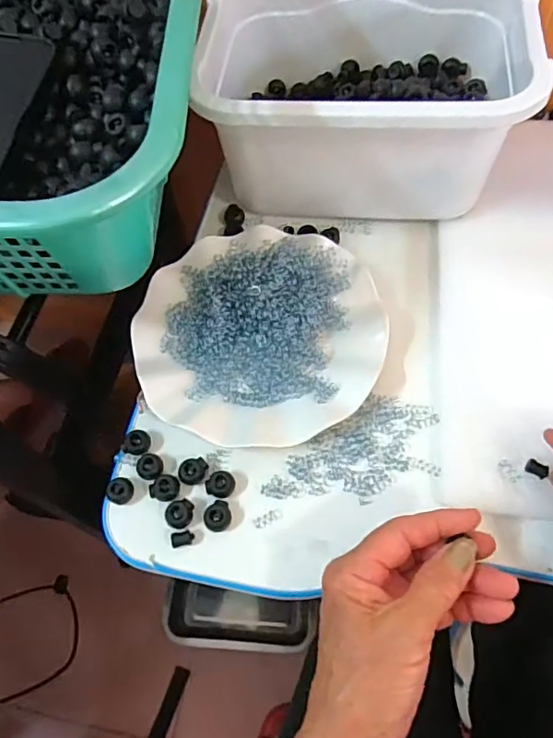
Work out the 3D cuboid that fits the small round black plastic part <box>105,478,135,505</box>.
[{"bbox_3d":[-0.105,0.082,0.357,0.016,0.015,0.017,-1,63,2],"label":"small round black plastic part"}]

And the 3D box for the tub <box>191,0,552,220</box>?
[{"bbox_3d":[0.069,-0.225,0.433,0.242,0.108,0.183,2,63,3],"label":"tub"}]

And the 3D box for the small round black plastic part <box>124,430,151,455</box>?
[{"bbox_3d":[-0.097,0.052,0.372,0.015,0.014,0.017,40,71,20],"label":"small round black plastic part"}]

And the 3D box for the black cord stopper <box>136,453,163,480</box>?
[{"bbox_3d":[-0.086,0.068,0.365,0.018,0.012,0.018,-1,63,2],"label":"black cord stopper"}]

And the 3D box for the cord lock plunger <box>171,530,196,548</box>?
[{"bbox_3d":[-0.060,0.109,0.342,0.014,0.007,0.010,-14,63,-5],"label":"cord lock plunger"}]

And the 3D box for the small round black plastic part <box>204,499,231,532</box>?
[{"bbox_3d":[-0.038,0.095,0.346,0.017,0.007,0.019,-10,63,-3],"label":"small round black plastic part"}]

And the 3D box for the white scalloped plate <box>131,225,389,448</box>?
[{"bbox_3d":[-0.013,-0.032,0.400,0.179,0.032,0.173,-1,63,2],"label":"white scalloped plate"}]

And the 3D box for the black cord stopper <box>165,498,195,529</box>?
[{"bbox_3d":[-0.064,0.095,0.349,0.017,0.007,0.019,6,63,5],"label":"black cord stopper"}]

